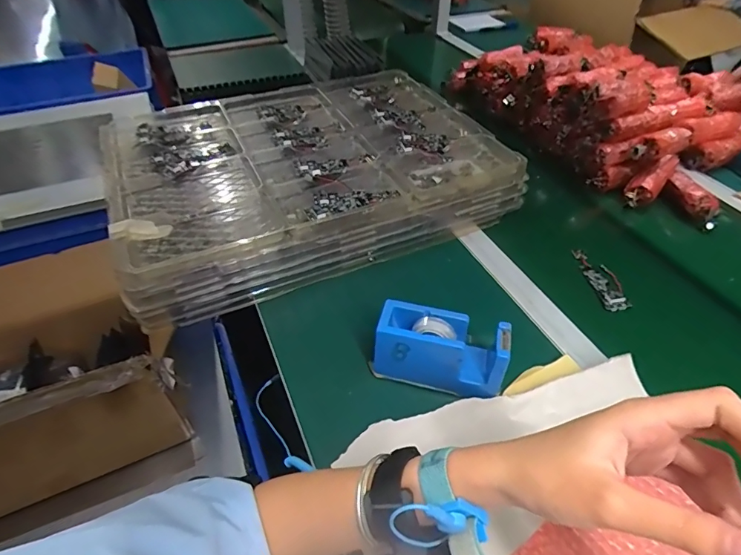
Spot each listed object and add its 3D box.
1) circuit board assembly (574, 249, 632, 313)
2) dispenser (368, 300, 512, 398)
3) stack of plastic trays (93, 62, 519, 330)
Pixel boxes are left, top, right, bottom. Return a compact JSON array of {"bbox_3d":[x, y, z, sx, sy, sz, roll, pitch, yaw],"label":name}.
[{"bbox_3d":[0.306,0.000,0.583,0.038,0.010,0.110,-7,46,-6],"label":"circuit board assembly"},{"bbox_3d":[0.072,0.078,0.453,0.127,0.079,0.055,13,47,13],"label":"dispenser"},{"bbox_3d":[-0.103,-0.170,0.694,0.541,0.095,0.405,-20,49,-17],"label":"stack of plastic trays"}]

